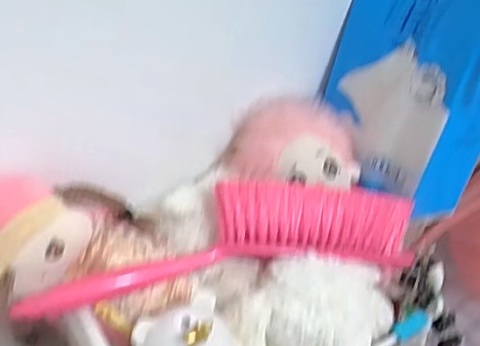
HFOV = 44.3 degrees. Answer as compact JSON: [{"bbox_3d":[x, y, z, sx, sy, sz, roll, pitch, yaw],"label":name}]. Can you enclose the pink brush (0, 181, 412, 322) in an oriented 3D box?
[{"bbox_3d":[-0.008,0.067,0.566,0.389,0.080,0.084,-6,44,-13],"label":"pink brush"}]

